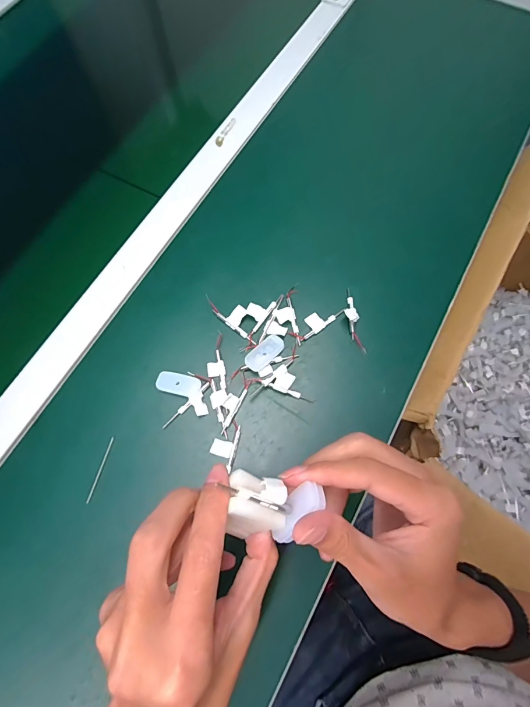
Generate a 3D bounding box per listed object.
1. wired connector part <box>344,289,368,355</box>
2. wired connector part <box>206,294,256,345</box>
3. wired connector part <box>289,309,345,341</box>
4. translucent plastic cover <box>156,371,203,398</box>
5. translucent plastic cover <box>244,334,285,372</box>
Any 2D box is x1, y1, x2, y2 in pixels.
[{"bbox_3d":[0.090,-0.036,0.375,0.015,0.014,0.075,-10,71,-2],"label":"wired connector part"},{"bbox_3d":[-0.031,-0.039,0.375,0.069,0.005,0.023,40,77,13],"label":"wired connector part"},{"bbox_3d":[0.053,-0.033,0.376,0.057,0.004,0.020,-36,74,-10],"label":"wired connector part"},{"bbox_3d":[-0.082,0.029,0.348,0.041,0.010,0.020,11,72,5],"label":"translucent plastic cover"},{"bbox_3d":[0.000,-0.001,0.360,0.021,0.008,0.044,42,77,14],"label":"translucent plastic cover"}]

